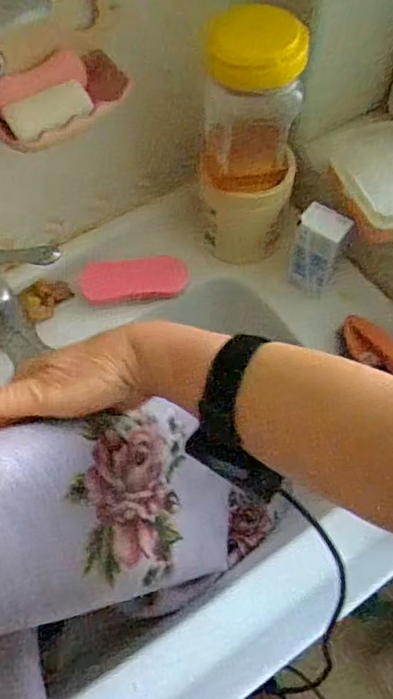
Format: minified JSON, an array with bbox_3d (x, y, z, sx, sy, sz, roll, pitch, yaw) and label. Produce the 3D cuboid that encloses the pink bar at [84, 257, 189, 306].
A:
[{"bbox_3d":[-0.077,-0.087,0.680,0.133,0.020,0.054,-2,93,6],"label":"pink bar"}]

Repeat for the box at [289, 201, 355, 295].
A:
[{"bbox_3d":[0.141,-0.114,0.626,0.058,0.104,0.043,30,66,17],"label":"box"}]

